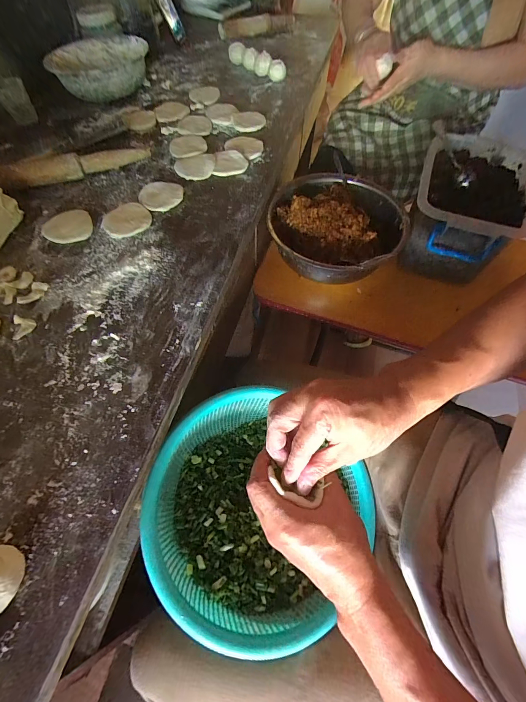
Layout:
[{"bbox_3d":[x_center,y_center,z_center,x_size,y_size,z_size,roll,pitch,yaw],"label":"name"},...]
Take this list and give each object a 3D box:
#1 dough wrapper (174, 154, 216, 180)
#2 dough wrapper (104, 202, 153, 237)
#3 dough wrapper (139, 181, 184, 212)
[{"bbox_3d":[-0.122,-0.332,0.547,0.071,0.008,0.071,-7,59,-4],"label":"dough wrapper"},{"bbox_3d":[-0.213,-0.205,0.476,0.070,0.008,0.070,0,59,0],"label":"dough wrapper"},{"bbox_3d":[-0.171,-0.258,0.507,0.077,0.006,0.071,0,59,0],"label":"dough wrapper"}]

